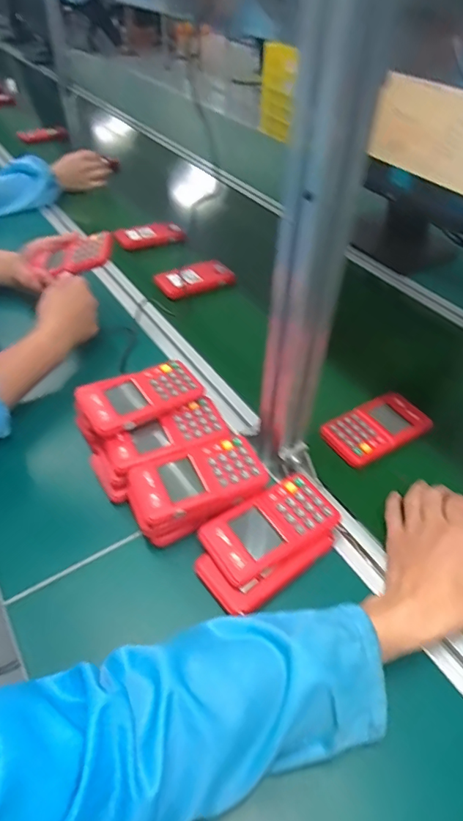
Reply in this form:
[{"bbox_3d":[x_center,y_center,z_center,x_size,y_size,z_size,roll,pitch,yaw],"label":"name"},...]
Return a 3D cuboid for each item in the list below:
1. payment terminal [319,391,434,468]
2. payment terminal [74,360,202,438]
[{"bbox_3d":[0.177,0.020,0.589,0.129,0.015,0.073,-23,50,-21],"label":"payment terminal"},{"bbox_3d":[-0.105,-0.016,0.550,0.130,0.025,0.078,-23,50,-22],"label":"payment terminal"}]

